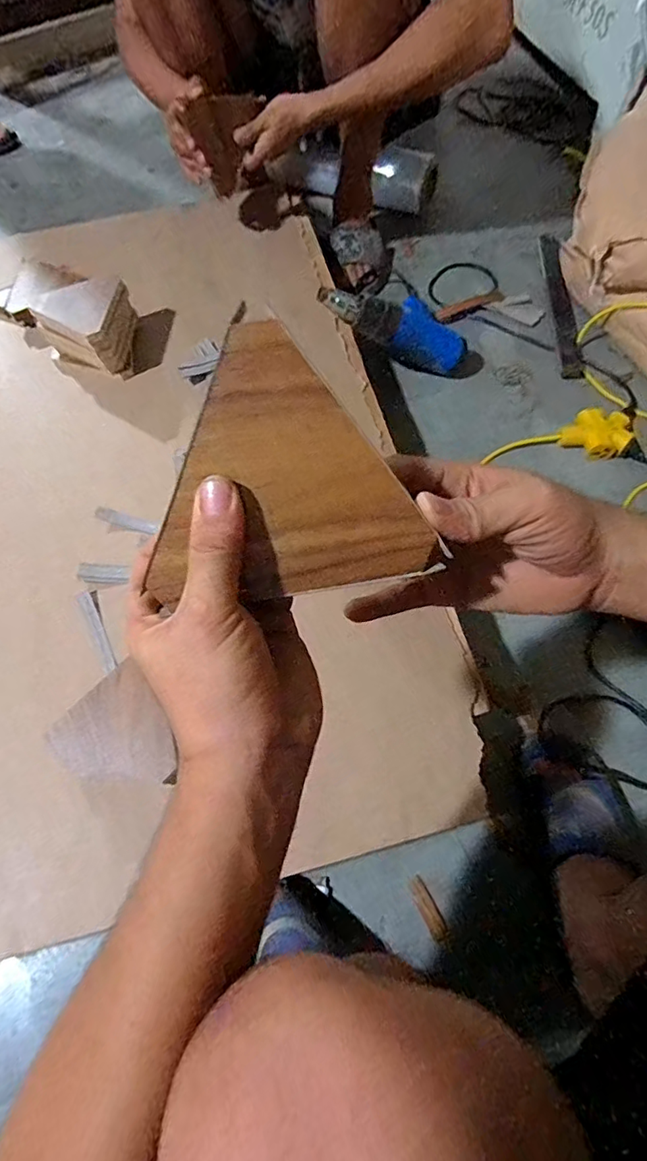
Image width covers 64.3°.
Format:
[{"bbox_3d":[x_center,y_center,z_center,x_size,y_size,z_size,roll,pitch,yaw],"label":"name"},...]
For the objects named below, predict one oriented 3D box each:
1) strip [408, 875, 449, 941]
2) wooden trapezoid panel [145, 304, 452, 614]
[{"bbox_3d":[0.119,0.373,0.586,0.021,0.005,0.062,-26,67,-10],"label":"strip"},{"bbox_3d":[-0.005,-0.038,0.254,0.126,0.005,0.129,21,100,-9],"label":"wooden trapezoid panel"}]

